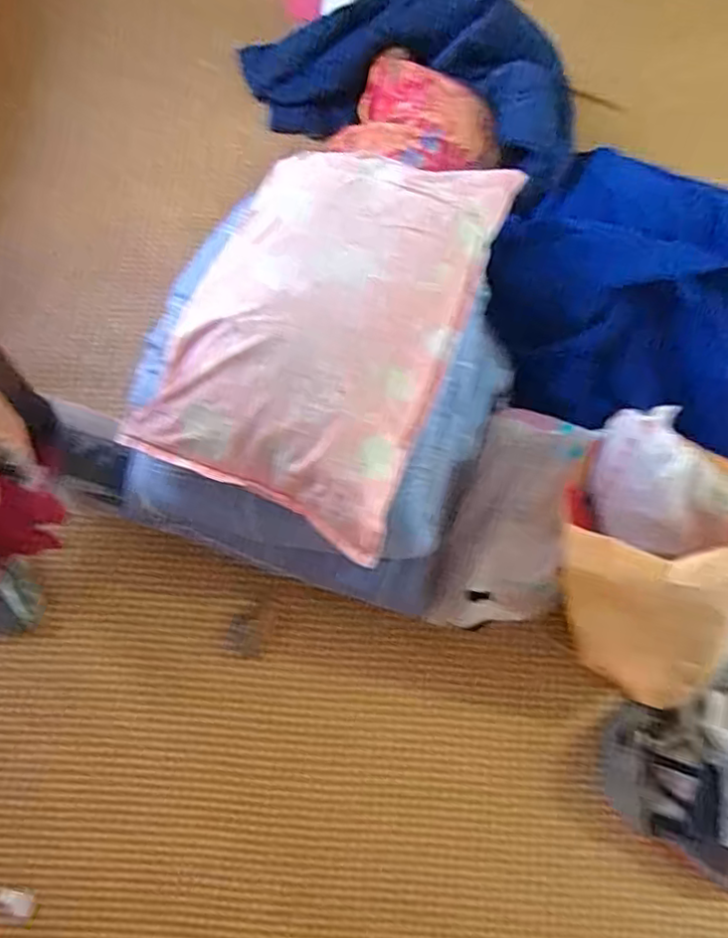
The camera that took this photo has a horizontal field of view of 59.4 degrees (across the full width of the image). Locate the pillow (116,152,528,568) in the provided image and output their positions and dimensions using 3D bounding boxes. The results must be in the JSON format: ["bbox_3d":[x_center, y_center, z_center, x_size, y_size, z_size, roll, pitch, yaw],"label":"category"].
[{"bbox_3d":[-0.057,-0.201,0.808,0.350,0.087,0.530,21,77,4],"label":"pillow"}]

